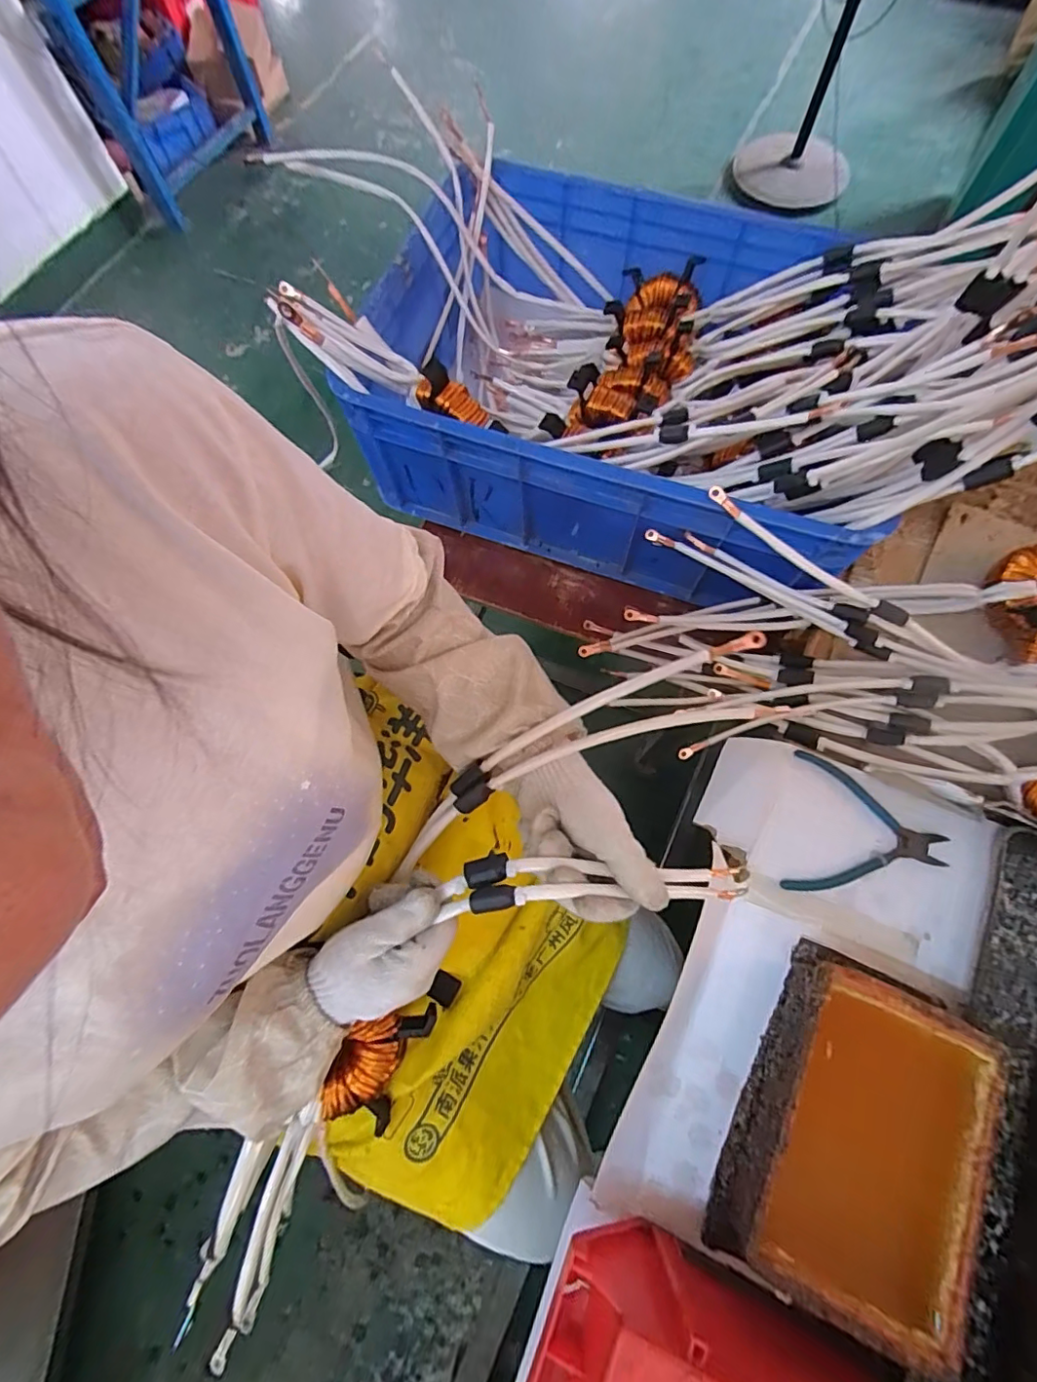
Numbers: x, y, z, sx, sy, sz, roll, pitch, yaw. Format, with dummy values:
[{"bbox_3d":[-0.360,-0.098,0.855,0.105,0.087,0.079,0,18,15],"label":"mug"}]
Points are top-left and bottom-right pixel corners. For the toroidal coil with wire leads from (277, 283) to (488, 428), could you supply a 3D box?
[{"bbox_3d":[-0.147,-0.361,0.588,0.253,0.062,0.067,29,74,11],"label":"toroidal coil with wire leads"}]

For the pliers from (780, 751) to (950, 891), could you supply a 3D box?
[{"bbox_3d":[0.316,0.131,0.495,0.134,0.005,0.124,13,72,6],"label":"pliers"}]

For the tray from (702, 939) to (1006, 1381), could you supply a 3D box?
[{"bbox_3d":[0.245,0.325,0.396,0.136,0.065,0.223,24,73,10],"label":"tray"}]

